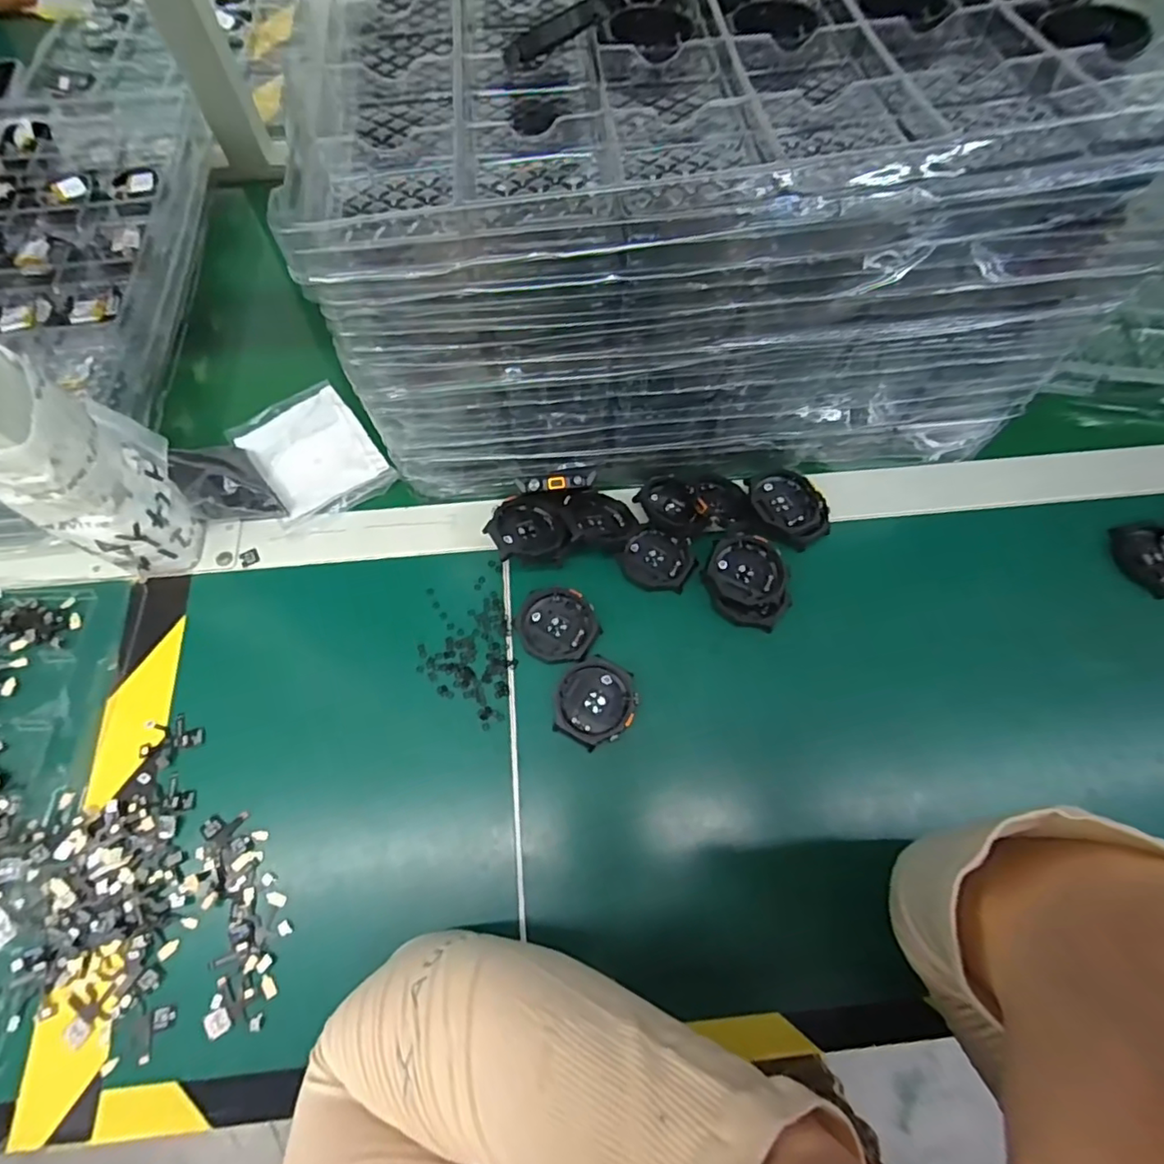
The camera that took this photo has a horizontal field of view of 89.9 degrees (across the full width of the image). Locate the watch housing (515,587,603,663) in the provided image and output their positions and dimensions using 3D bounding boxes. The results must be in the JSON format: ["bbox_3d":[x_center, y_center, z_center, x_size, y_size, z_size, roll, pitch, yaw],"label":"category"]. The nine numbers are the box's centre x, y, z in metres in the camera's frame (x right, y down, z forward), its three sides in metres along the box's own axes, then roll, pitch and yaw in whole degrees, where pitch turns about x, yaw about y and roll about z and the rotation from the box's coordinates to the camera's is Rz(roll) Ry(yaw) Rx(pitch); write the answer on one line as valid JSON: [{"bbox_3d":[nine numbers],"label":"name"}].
[{"bbox_3d":[-0.016,0.028,0.379,0.049,0.008,0.051,0,66,0],"label":"watch housing"}]

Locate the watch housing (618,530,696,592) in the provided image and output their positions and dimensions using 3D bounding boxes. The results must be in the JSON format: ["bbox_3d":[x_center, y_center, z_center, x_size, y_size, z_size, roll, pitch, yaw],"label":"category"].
[{"bbox_3d":[0.051,-0.014,0.397,0.048,0.008,0.047,25,57,15],"label":"watch housing"}]

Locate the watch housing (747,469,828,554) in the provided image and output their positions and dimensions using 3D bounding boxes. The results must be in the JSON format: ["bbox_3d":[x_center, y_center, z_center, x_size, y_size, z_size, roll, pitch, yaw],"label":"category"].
[{"bbox_3d":[0.144,-0.051,0.403,0.050,0.015,0.056,-22,68,-10],"label":"watch housing"}]

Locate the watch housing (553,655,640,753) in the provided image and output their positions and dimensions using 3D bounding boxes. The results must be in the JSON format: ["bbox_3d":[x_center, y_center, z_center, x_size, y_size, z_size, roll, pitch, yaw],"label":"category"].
[{"bbox_3d":[0.007,0.073,0.358,0.049,0.012,0.054,27,68,11],"label":"watch housing"}]

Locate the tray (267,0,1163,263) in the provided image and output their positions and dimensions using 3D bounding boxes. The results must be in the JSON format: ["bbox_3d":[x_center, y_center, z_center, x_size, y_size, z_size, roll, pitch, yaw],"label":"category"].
[{"bbox_3d":[0.064,-0.306,0.322,0.444,0.044,0.336,-8,66,-4],"label":"tray"}]

